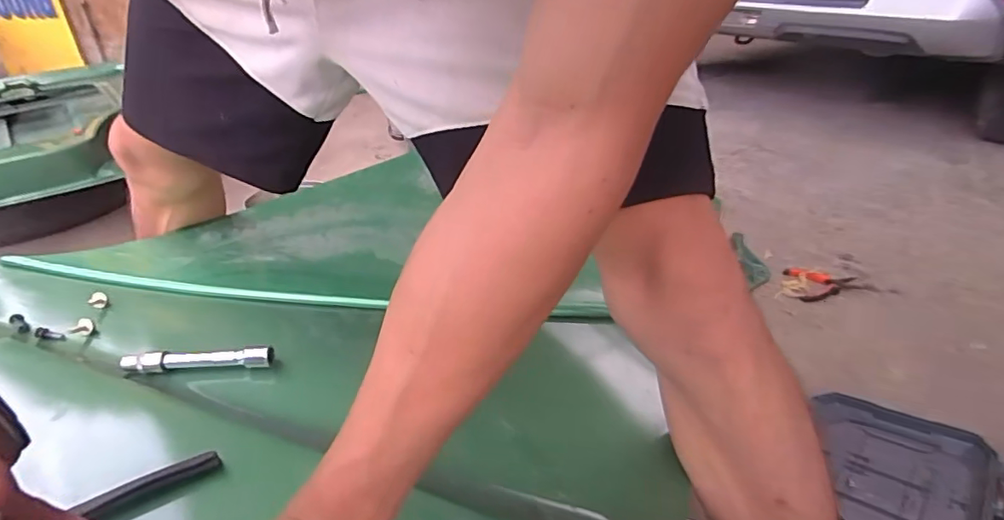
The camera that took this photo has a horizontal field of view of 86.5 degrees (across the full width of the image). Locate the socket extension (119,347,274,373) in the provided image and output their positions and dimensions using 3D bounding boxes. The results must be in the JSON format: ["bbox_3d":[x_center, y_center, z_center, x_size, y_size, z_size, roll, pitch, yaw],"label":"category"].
[{"bbox_3d":[-0.295,0.097,0.518,0.141,0.016,0.012,-3,31,-2],"label":"socket extension"}]

